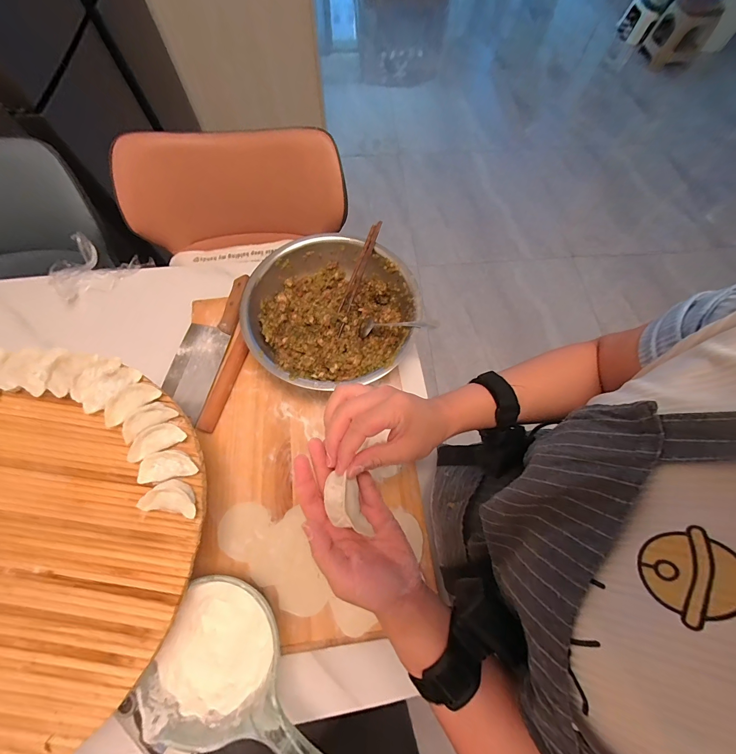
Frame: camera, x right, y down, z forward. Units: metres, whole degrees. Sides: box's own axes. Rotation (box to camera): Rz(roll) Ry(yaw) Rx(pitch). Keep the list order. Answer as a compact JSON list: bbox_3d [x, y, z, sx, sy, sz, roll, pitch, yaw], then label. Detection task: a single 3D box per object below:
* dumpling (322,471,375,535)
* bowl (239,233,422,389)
[{"bbox_3d":[-0.020,0.111,0.283,0.030,0.025,0.052,-15,71,-7],"label":"dumpling"},{"bbox_3d":[-0.064,-0.111,0.576,0.288,0.072,0.285,0,70,-1],"label":"bowl"}]

